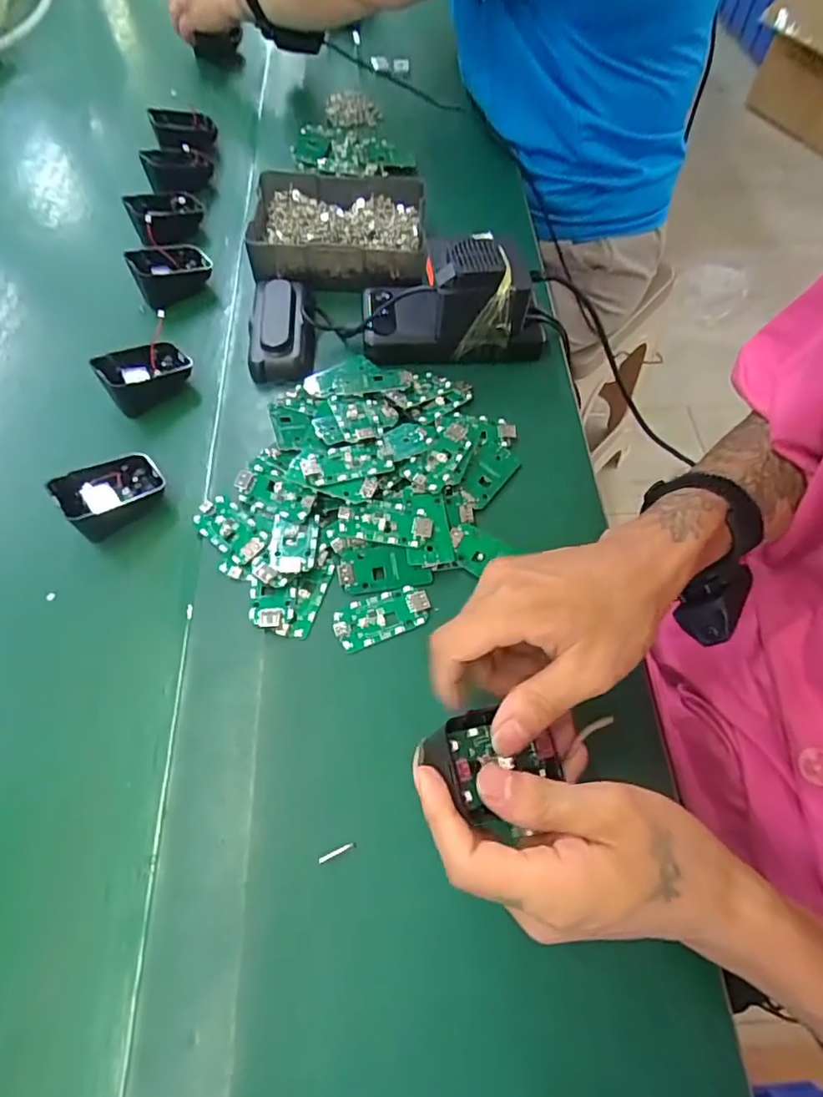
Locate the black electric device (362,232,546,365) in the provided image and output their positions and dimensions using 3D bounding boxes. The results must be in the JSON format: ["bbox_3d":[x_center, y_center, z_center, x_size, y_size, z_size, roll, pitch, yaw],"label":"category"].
[{"bbox_3d":[0.036,-0.208,0.462,0.151,0.074,0.073,3,59,0],"label":"black electric device"}]

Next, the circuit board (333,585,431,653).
[{"bbox_3d":[-0.020,0.044,0.374,0.064,0.004,0.032,-20,62,-13],"label":"circuit board"}]

